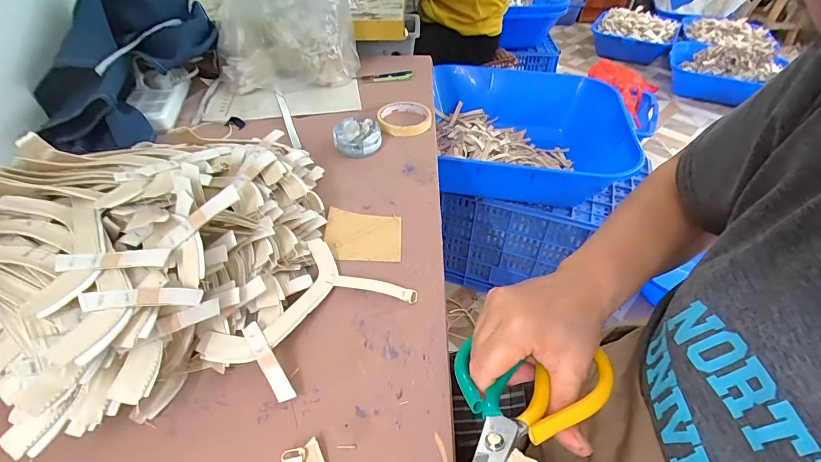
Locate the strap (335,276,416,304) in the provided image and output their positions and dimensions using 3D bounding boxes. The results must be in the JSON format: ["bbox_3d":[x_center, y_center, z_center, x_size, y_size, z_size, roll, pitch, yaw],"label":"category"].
[{"bbox_3d":[-0.036,0.058,0.401,0.087,0.007,0.016,9,45,9],"label":"strap"}]

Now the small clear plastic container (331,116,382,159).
[{"bbox_3d":[-0.080,-0.139,0.586,0.071,0.037,0.063,-5,45,-6],"label":"small clear plastic container"}]

